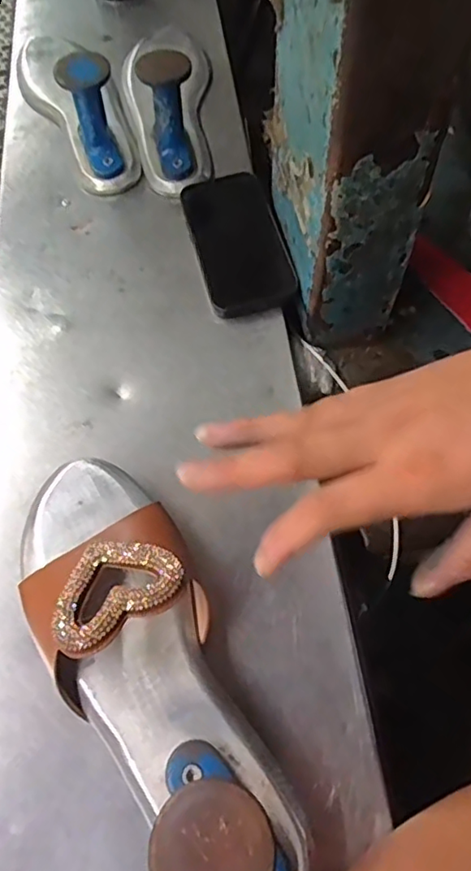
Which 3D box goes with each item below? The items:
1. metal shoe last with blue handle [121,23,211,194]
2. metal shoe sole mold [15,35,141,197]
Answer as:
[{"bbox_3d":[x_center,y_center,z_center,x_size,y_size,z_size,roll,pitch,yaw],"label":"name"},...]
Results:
[{"bbox_3d":[-0.069,-0.347,0.537,0.085,0.096,0.244,-3,62,-1],"label":"metal shoe last with blue handle"},{"bbox_3d":[-0.157,-0.340,0.537,0.084,0.095,0.242,-21,63,-10],"label":"metal shoe sole mold"}]

